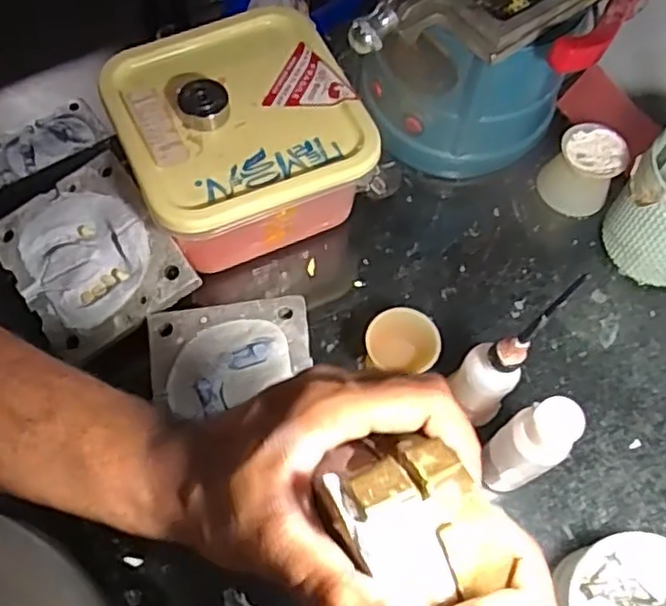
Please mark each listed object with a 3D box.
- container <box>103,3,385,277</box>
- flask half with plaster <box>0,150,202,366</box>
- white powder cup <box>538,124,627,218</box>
[{"bbox_3d":[-0.072,-0.121,0.539,0.165,0.108,0.166,-22,68,-13],"label":"container"},{"bbox_3d":[-0.178,-0.033,0.497,0.107,0.034,0.124,-33,71,-17],"label":"flask half with plaster"},{"bbox_3d":[0.215,-0.114,0.582,0.056,0.056,0.054,1,65,-3],"label":"white powder cup"}]

